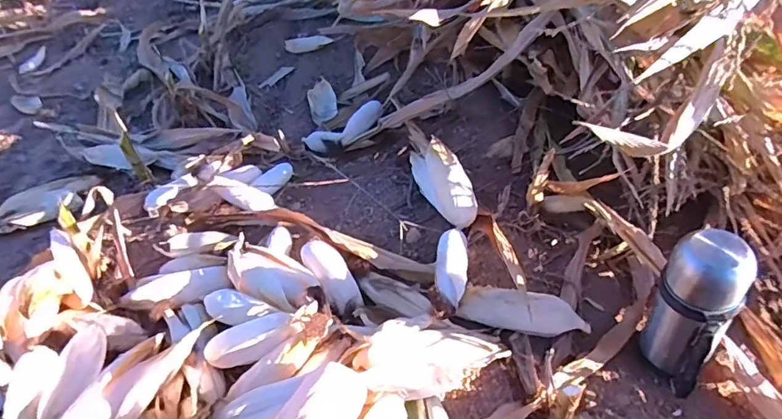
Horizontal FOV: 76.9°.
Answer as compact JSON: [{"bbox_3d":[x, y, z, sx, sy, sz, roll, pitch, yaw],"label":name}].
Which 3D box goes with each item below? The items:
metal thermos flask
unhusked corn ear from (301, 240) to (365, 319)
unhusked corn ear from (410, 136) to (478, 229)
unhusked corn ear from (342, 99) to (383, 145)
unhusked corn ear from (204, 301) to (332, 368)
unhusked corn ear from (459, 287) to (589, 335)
[{"bbox_3d":[0.408,0.157,0.689,0.098,0.280,0.080,24,52,27],"label":"metal thermos flask"},{"bbox_3d":[-0.106,0.127,0.911,0.070,0.043,0.188,-24,47,-18],"label":"unhusked corn ear"},{"bbox_3d":[0.102,-0.064,1.005,0.066,0.102,0.227,-21,46,-14],"label":"unhusked corn ear"},{"bbox_3d":[-0.078,-0.228,1.307,0.057,0.052,0.161,24,53,25],"label":"unhusked corn ear"},{"bbox_3d":[-0.196,0.199,0.769,0.214,0.045,0.063,-20,46,8],"label":"unhusked corn ear"},{"bbox_3d":[0.219,0.169,0.818,0.208,0.057,0.056,5,46,11],"label":"unhusked corn ear"}]

